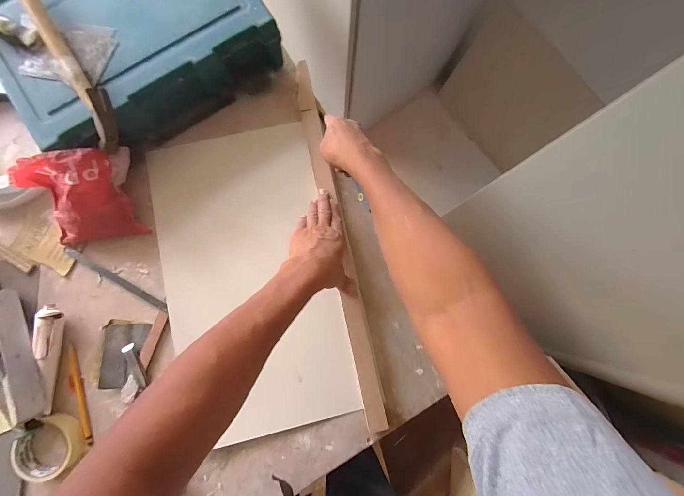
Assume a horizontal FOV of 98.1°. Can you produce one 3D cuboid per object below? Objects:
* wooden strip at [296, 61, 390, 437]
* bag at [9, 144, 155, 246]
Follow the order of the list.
[{"bbox_3d":[-0.007,-0.021,0.527,0.037,0.022,0.651,-11,84,-9],"label":"wooden strip"},{"bbox_3d":[-0.426,-0.083,0.488,0.153,0.095,0.136,-10,84,-2],"label":"bag"}]

